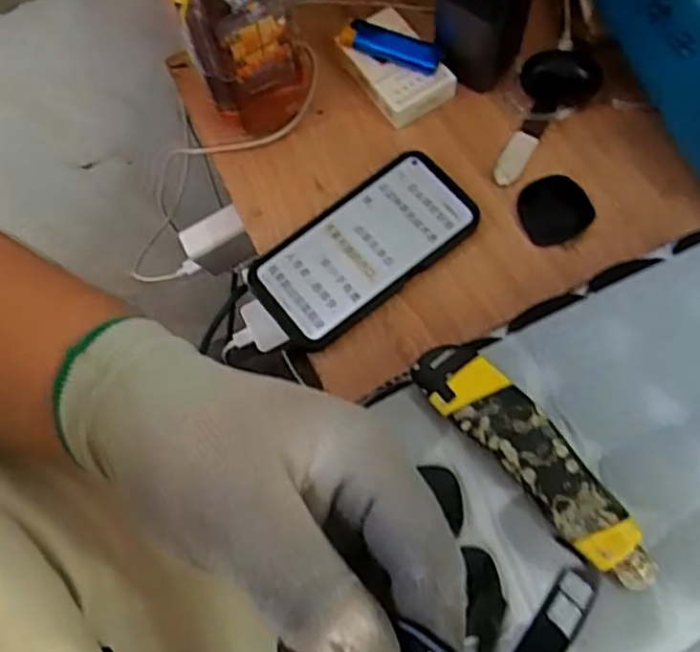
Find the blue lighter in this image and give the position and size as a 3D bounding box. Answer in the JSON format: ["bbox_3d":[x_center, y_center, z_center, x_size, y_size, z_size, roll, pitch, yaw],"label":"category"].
[{"bbox_3d":[0.031,-0.217,0.518,0.080,0.007,0.026,26,85,7],"label":"blue lighter"}]

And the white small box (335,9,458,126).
[{"bbox_3d":[0.034,-0.204,0.527,0.060,0.025,0.089,-31,72,-6],"label":"white small box"}]

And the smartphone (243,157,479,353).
[{"bbox_3d":[0.011,-0.057,0.483,0.162,0.013,0.080,-37,72,-8],"label":"smartphone"}]

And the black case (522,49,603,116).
[{"bbox_3d":[0.159,-0.184,0.502,0.055,0.044,0.022,-5,71,3],"label":"black case"}]

